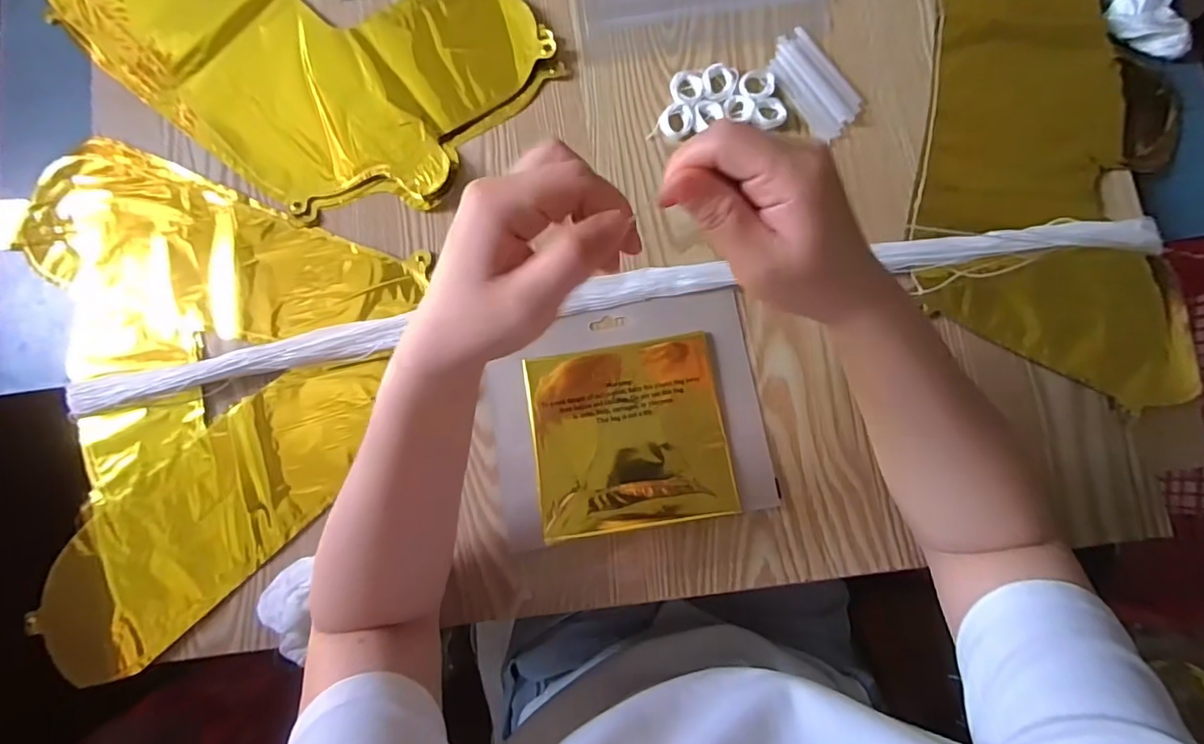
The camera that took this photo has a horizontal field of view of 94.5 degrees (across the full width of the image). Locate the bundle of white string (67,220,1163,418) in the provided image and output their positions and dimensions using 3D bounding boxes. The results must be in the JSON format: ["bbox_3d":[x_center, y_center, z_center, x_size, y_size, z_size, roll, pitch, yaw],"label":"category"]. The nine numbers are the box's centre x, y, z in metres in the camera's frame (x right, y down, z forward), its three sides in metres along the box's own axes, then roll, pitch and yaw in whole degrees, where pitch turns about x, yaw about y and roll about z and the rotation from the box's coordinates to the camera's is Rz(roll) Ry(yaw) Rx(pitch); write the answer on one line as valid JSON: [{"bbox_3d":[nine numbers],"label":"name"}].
[{"bbox_3d":[0.002,-0.050,0.402,0.786,0.026,0.038,-9,82,1],"label":"bundle of white string"}]

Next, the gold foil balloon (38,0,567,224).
[{"bbox_3d":[-0.264,-0.290,0.453,0.407,0.011,0.238,38,85,6],"label":"gold foil balloon"}]

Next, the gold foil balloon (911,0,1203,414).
[{"bbox_3d":[0.349,-0.196,0.413,0.195,0.023,0.408,9,82,3],"label":"gold foil balloon"}]

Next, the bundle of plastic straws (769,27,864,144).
[{"bbox_3d":[0.164,-0.223,0.431,0.046,0.009,0.088,-32,82,-3],"label":"bundle of plastic straws"}]

